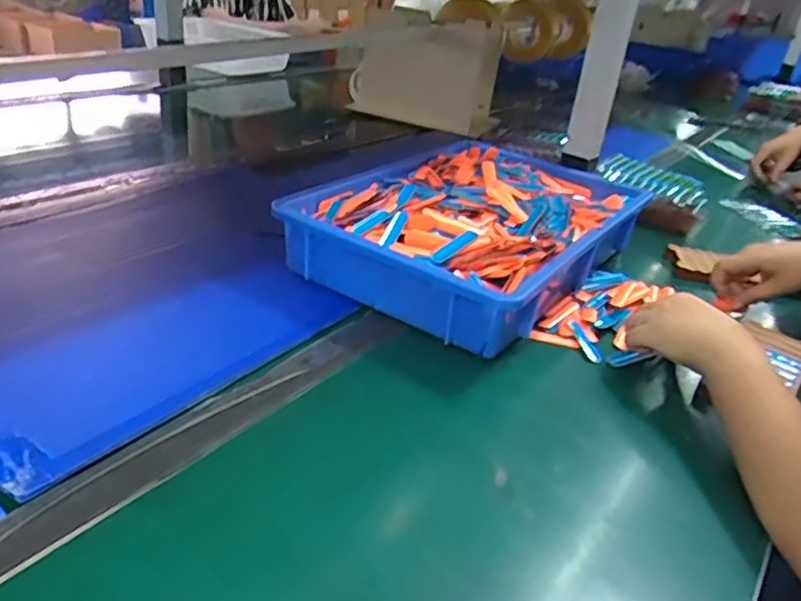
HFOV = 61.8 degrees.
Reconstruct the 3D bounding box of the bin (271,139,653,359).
[{"bbox_3d":[0.102,-0.105,0.833,0.305,0.084,0.474,24,33,28],"label":"bin"}]

